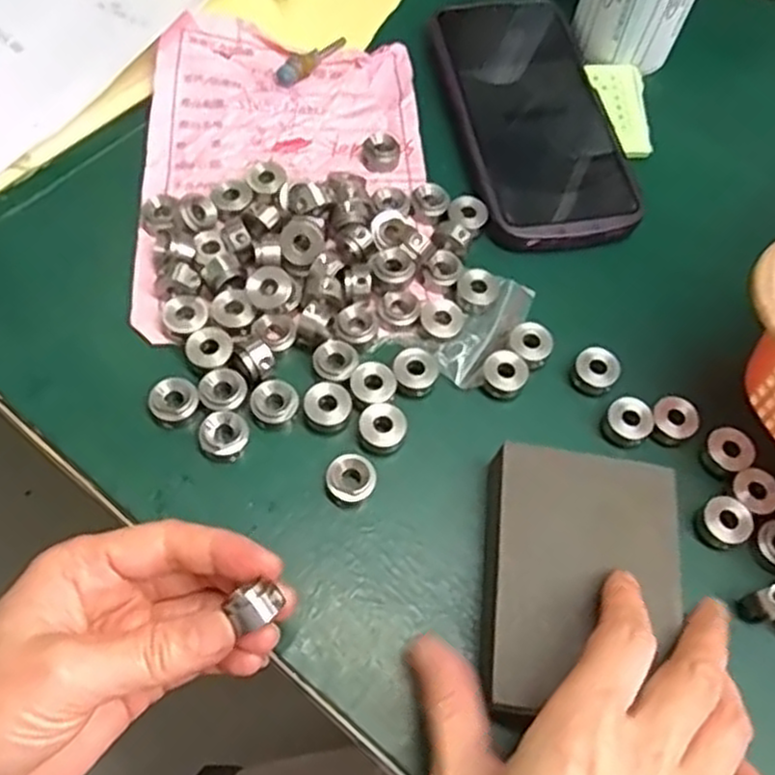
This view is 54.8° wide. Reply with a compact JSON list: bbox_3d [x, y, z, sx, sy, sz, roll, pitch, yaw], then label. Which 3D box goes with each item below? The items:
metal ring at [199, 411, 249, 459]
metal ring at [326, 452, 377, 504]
[{"bbox_3d":[-0.067,0.020,0.306,0.019,0.012,0.018,2,62,-5],"label":"metal ring"},{"bbox_3d":[-0.015,0.038,0.303,0.019,0.012,0.020,2,62,-5],"label":"metal ring"}]

